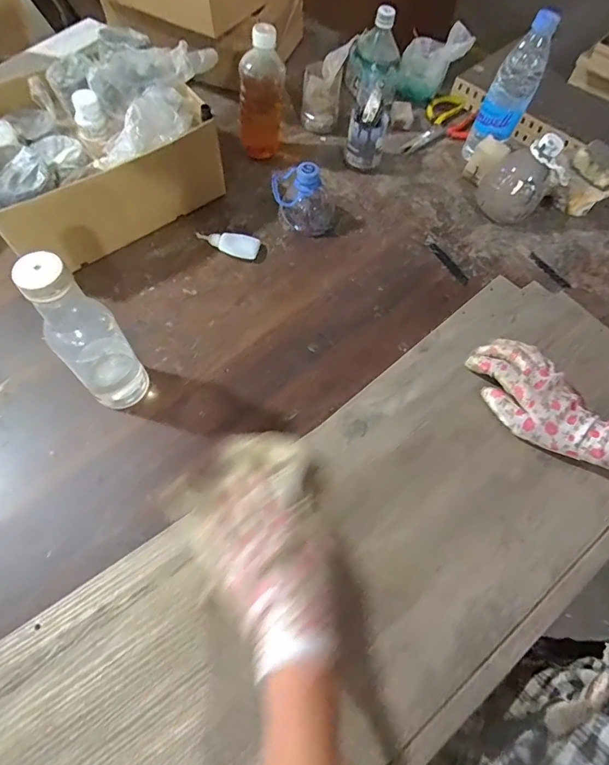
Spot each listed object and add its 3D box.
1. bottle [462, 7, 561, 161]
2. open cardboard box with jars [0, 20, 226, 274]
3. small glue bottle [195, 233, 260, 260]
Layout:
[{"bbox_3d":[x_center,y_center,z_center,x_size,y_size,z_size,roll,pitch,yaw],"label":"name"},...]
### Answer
[{"bbox_3d":[0.318,-0.444,0.674,0.070,0.209,0.061,25,65,10],"label":"bottle"},{"bbox_3d":[-0.299,-0.348,0.620,0.367,0.152,0.265,-40,72,-20],"label":"open cardboard box with jars"},{"bbox_3d":[-0.112,-0.203,0.625,0.091,0.016,0.040,10,63,2],"label":"small glue bottle"}]

